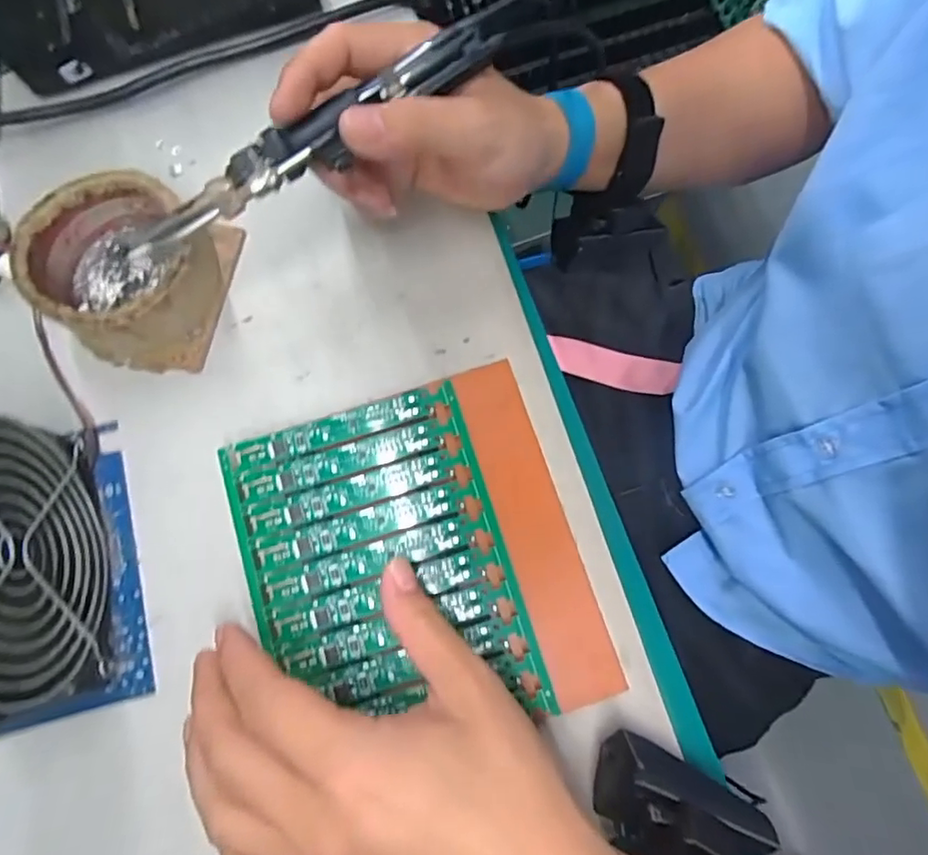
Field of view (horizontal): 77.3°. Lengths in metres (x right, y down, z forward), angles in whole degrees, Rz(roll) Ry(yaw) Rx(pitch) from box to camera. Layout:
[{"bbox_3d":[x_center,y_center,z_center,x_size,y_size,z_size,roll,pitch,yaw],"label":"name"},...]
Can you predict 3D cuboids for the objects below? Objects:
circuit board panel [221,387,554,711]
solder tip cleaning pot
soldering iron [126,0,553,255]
[{"bbox_3d":[-0.043,0.064,0.280,0.122,0.008,0.153,-16,78,-3],"label":"circuit board panel"},{"bbox_3d":[-0.176,-0.081,0.301,0.095,0.047,0.084,26,79,6],"label":"solder tip cleaning pot"},{"bbox_3d":[-0.057,-0.131,0.250,0.208,0.015,0.028,-30,79,3],"label":"soldering iron"}]

